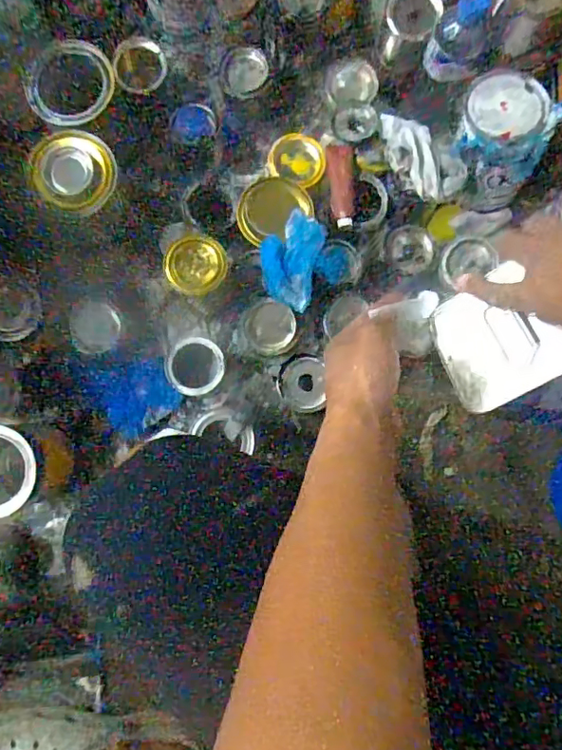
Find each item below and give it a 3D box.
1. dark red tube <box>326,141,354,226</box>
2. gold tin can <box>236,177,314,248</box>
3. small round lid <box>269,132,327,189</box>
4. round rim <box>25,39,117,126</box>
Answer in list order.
[{"bbox_3d":[0.081,-0.248,0.701,0.033,0.019,0.116,-5,85,0],"label":"dark red tube"},{"bbox_3d":[-0.012,-0.213,0.695,0.095,0.025,0.079,-42,86,-3],"label":"gold tin can"},{"bbox_3d":[0.022,-0.287,0.712,0.074,0.017,0.073,0,85,1],"label":"small round lid"},{"bbox_3d":[-0.253,-0.353,0.651,0.088,0.013,0.111,42,75,-18],"label":"round rim"}]

